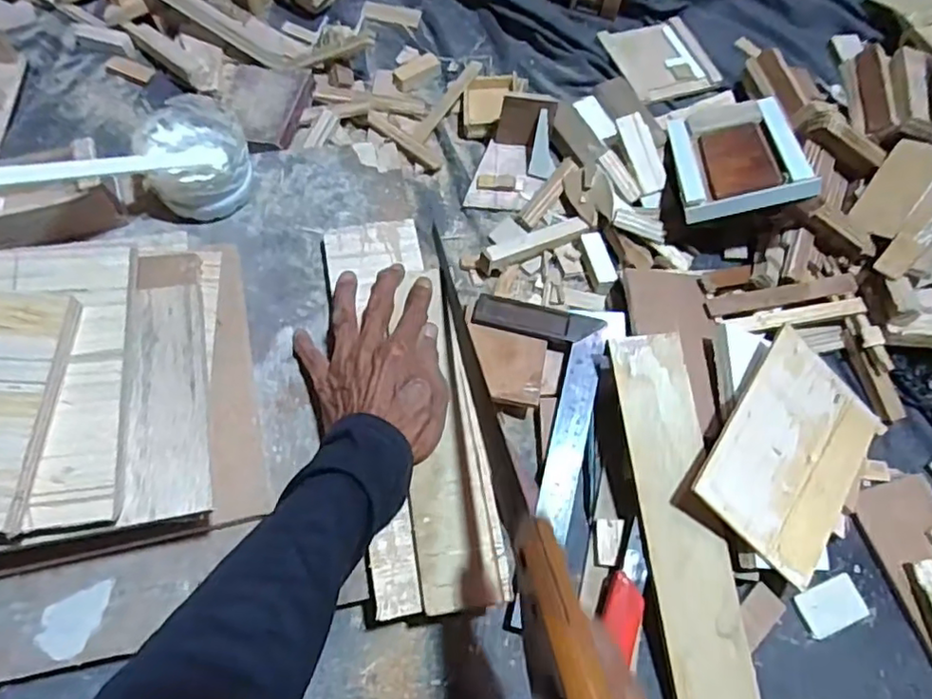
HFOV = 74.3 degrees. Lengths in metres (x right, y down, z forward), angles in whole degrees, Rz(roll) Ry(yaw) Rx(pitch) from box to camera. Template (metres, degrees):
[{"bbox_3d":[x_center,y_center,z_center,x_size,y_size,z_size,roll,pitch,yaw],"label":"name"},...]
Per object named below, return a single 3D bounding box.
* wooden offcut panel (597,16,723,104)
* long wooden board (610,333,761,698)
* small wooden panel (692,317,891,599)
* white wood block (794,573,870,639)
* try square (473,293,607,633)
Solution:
[{"bbox_3d":[0.219,-0.325,0.685,0.109,0.006,0.109,-18,69,-11],"label":"wooden offcut panel"},{"bbox_3d":[0.167,0.174,0.444,0.059,0.008,0.376,-6,77,-5],"label":"long wooden board"},{"bbox_3d":[0.257,0.083,0.473,0.134,0.010,0.167,44,68,-10],"label":"small wooden panel"},{"bbox_3d":[0.281,0.197,0.473,0.051,0.006,0.033,-18,68,-11],"label":"white wood block"},{"bbox_3d":[0.037,0.078,0.494,0.110,0.032,0.250,14,66,3],"label":"try square"}]

